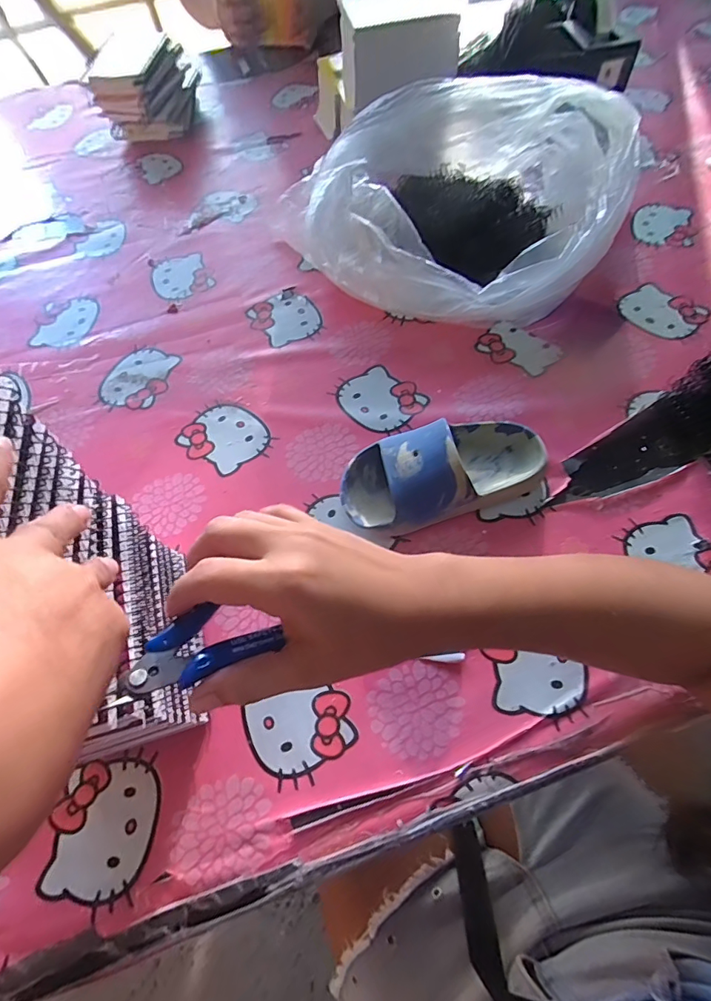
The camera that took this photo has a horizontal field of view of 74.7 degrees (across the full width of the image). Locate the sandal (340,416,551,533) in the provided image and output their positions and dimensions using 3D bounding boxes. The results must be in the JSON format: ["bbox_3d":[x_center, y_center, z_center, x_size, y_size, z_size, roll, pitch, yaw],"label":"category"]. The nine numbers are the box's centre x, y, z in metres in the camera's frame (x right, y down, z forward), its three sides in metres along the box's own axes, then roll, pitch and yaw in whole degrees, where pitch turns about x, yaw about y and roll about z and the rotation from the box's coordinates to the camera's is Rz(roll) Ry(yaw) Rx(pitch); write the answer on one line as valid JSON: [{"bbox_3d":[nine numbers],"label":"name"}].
[{"bbox_3d":[0.075,-0.028,0.391,0.176,0.059,0.085,-15,63,-5],"label":"sandal"}]

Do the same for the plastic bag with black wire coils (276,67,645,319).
[{"bbox_3d":[0.125,-0.332,0.514,0.343,0.114,0.281,-28,65,-11],"label":"plastic bag with black wire coils"}]

